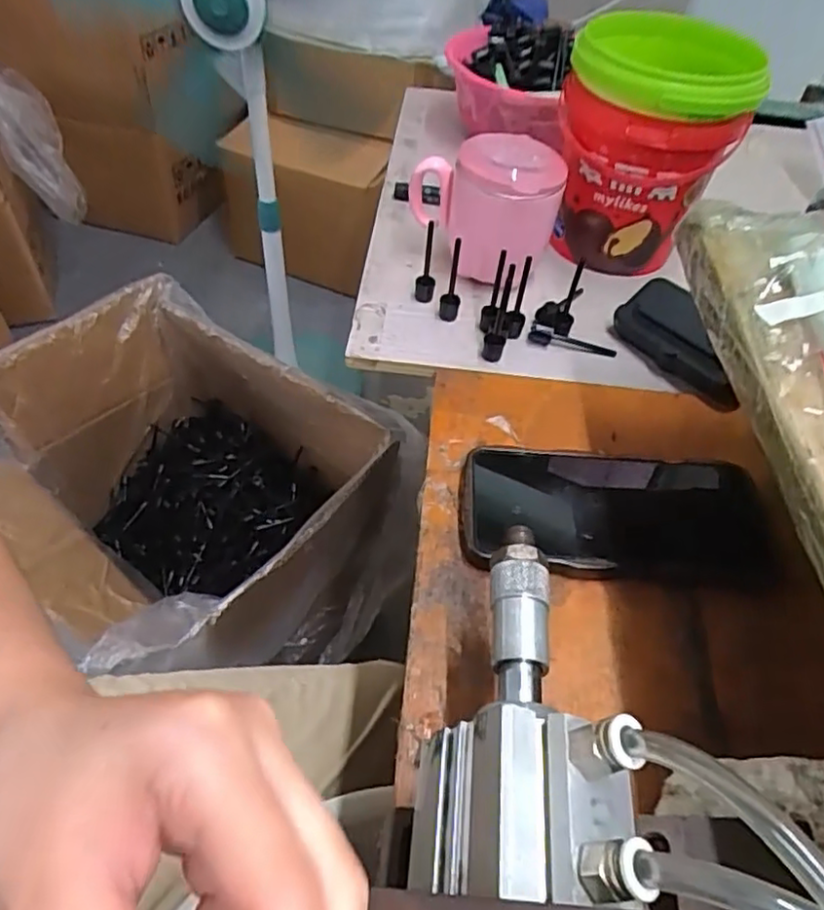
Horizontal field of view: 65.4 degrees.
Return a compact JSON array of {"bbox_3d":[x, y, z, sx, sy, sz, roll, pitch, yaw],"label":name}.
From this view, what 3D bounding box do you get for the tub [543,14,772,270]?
[{"bbox_3d":[0.174,-0.235,0.502,0.125,0.154,0.125,2,49,-3],"label":"tub"}]

